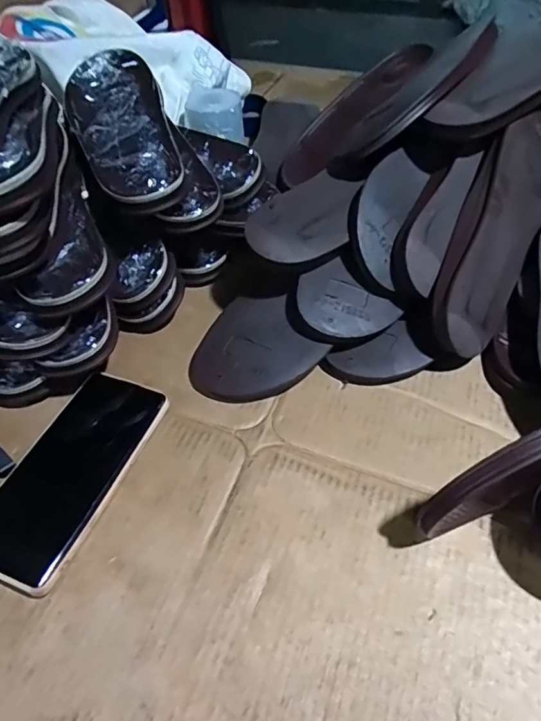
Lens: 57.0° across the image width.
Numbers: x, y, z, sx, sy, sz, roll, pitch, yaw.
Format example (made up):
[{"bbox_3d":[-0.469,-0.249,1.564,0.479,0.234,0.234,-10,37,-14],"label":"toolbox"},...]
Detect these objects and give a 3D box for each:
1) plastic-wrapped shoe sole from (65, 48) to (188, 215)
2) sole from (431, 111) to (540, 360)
[{"bbox_3d":[-0.141,-0.226,0.479,0.087,0.022,0.248,-18,57,-10],"label":"plastic-wrapped shoe sole"},{"bbox_3d":[0.204,-0.113,0.447,0.025,0.087,0.241,5,67,54],"label":"sole"}]

